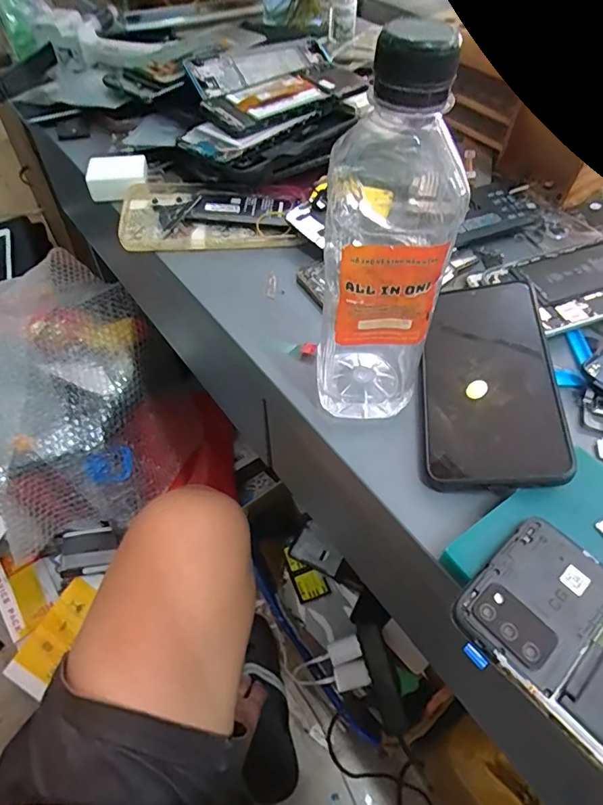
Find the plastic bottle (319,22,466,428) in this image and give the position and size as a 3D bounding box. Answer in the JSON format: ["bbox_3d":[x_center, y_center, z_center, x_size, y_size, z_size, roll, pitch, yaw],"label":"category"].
[{"bbox_3d":[0.039,-0.064,0.243,0.061,0.198,0.048,7,53,4],"label":"plastic bottle"}]

